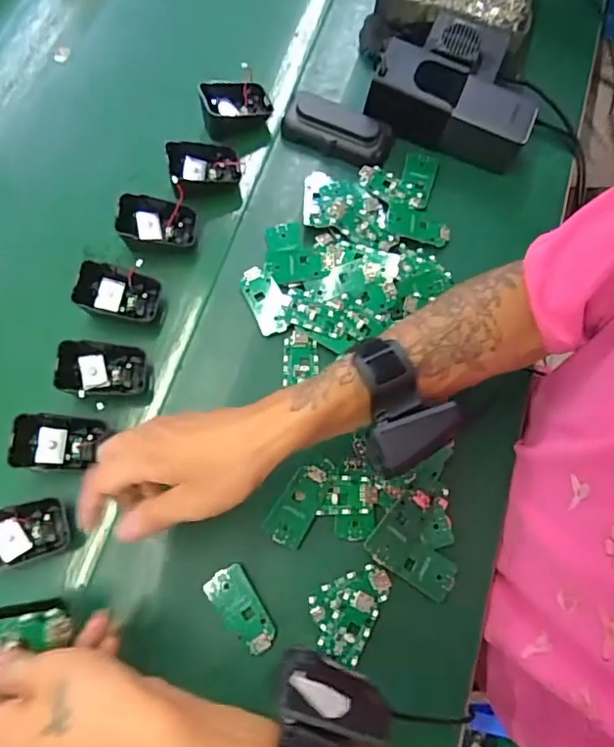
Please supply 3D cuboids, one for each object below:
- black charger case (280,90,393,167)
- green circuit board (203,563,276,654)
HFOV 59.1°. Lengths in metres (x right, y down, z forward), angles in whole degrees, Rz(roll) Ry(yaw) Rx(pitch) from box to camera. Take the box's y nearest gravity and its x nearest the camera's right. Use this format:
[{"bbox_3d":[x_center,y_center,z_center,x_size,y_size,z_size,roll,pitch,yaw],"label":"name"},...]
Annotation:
[{"bbox_3d":[0.030,-0.243,0.535,0.107,0.026,0.056,20,73,5],"label":"black charger case"},{"bbox_3d":[-0.049,0.178,0.409,0.031,0.010,0.063,-32,76,-11],"label":"green circuit board"}]

